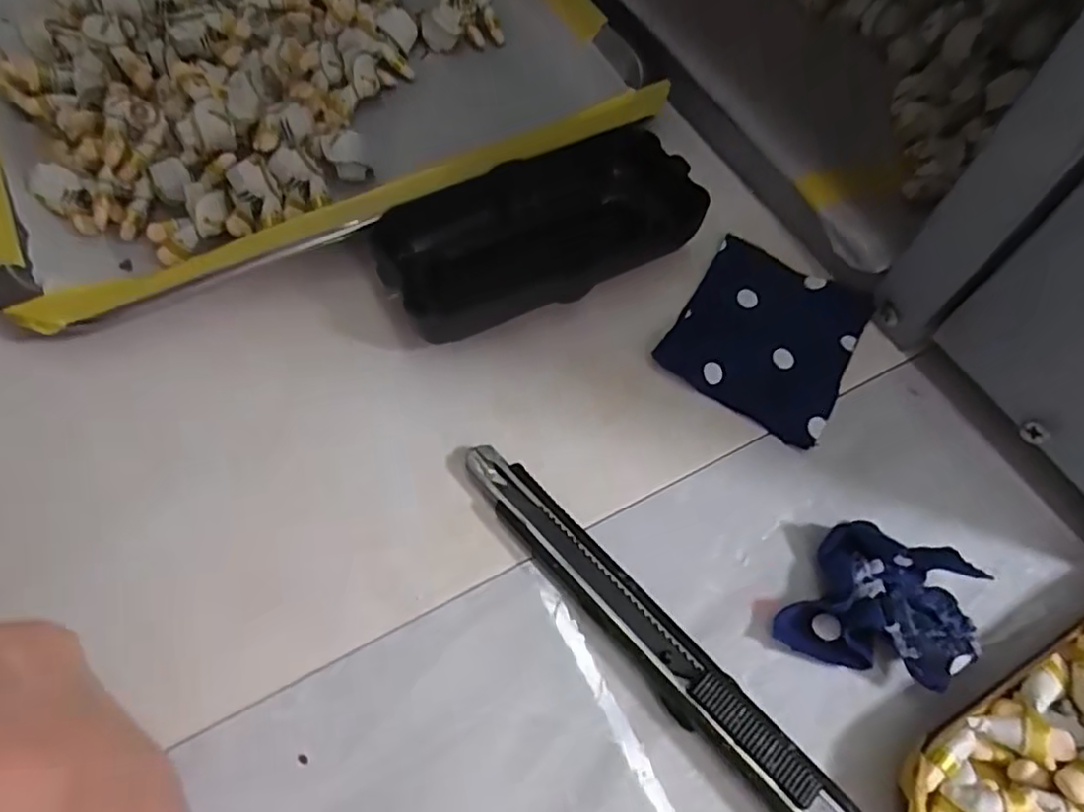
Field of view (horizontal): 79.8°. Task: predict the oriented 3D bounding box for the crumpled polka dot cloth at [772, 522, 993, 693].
[{"bbox_3d":[0.092,0.054,0.178,0.043,0.017,0.039,22,63,10],"label":"crumpled polka dot cloth"}]

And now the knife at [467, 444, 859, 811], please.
[{"bbox_3d":[0.025,0.059,0.177,0.015,0.010,0.132,-39,68,-18],"label":"knife"}]

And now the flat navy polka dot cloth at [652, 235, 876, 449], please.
[{"bbox_3d":[0.079,-0.025,0.227,0.058,0.006,0.066,29,64,14],"label":"flat navy polka dot cloth"}]

